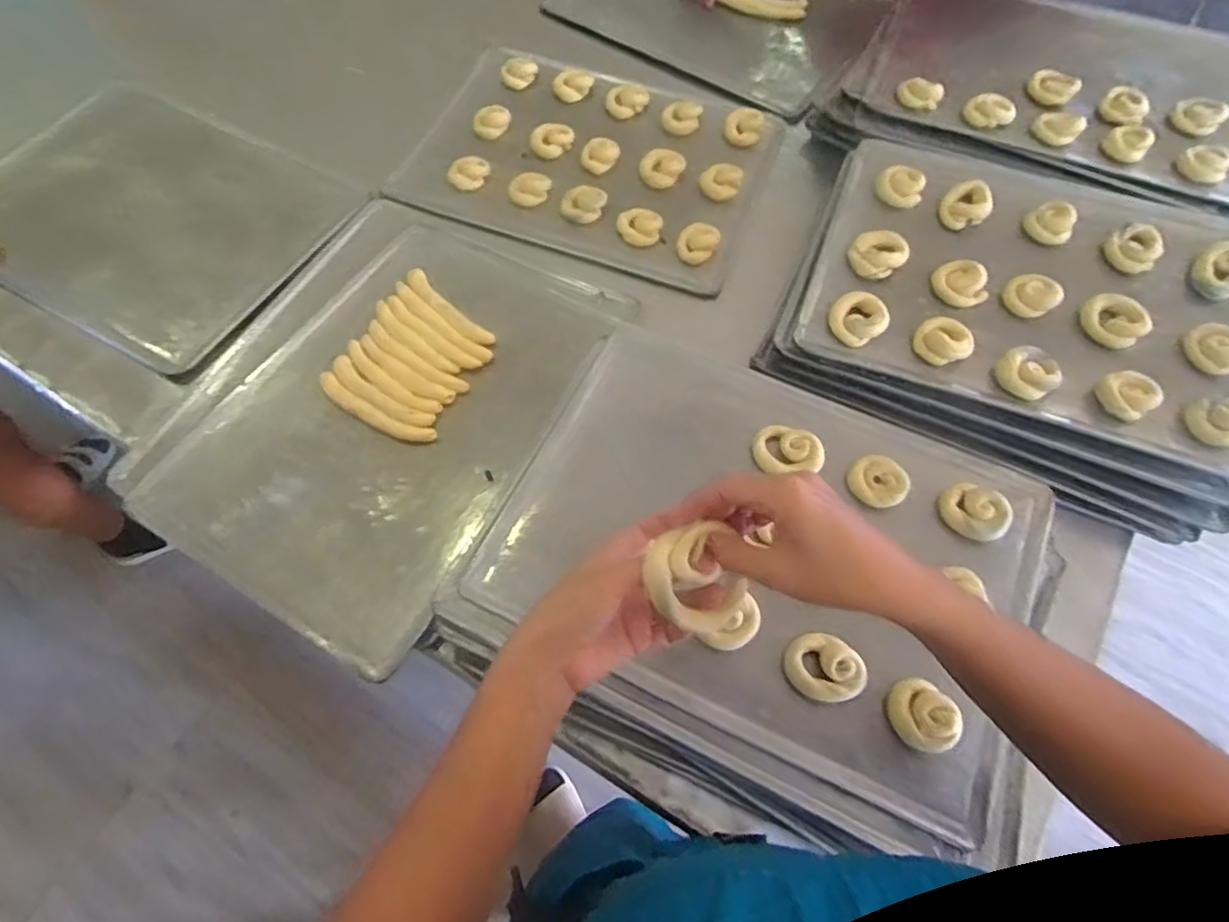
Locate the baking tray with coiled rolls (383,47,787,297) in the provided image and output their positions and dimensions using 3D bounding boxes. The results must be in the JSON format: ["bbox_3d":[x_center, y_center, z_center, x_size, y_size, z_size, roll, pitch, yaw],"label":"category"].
[{"bbox_3d":[-0.030,-0.401,0.898,0.450,0.039,0.332,19,66,9],"label":"baking tray with coiled rolls"}]

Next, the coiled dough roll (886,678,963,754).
[{"bbox_3d":[0.242,0.199,0.524,0.044,0.030,0.056,-39,71,-17],"label":"coiled dough roll"}]

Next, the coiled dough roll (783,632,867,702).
[{"bbox_3d":[0.172,0.168,0.549,0.061,0.017,0.051,11,65,5],"label":"coiled dough roll"}]

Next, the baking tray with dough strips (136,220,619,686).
[{"bbox_3d":[-0.222,-0.057,0.690,0.319,0.038,0.445,29,68,13],"label":"baking tray with dough strips"}]

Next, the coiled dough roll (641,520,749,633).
[{"bbox_3d":[0.052,0.077,0.426,0.062,0.022,0.062,2,86,-22],"label":"coiled dough roll"}]

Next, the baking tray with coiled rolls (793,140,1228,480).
[{"bbox_3d":[0.453,-0.194,0.712,0.449,0.030,0.343,19,66,8],"label":"baking tray with coiled rolls"}]

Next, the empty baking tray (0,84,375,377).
[{"bbox_3d":[-0.575,-0.311,0.837,0.446,0.032,0.328,28,67,12],"label":"empty baking tray"}]

